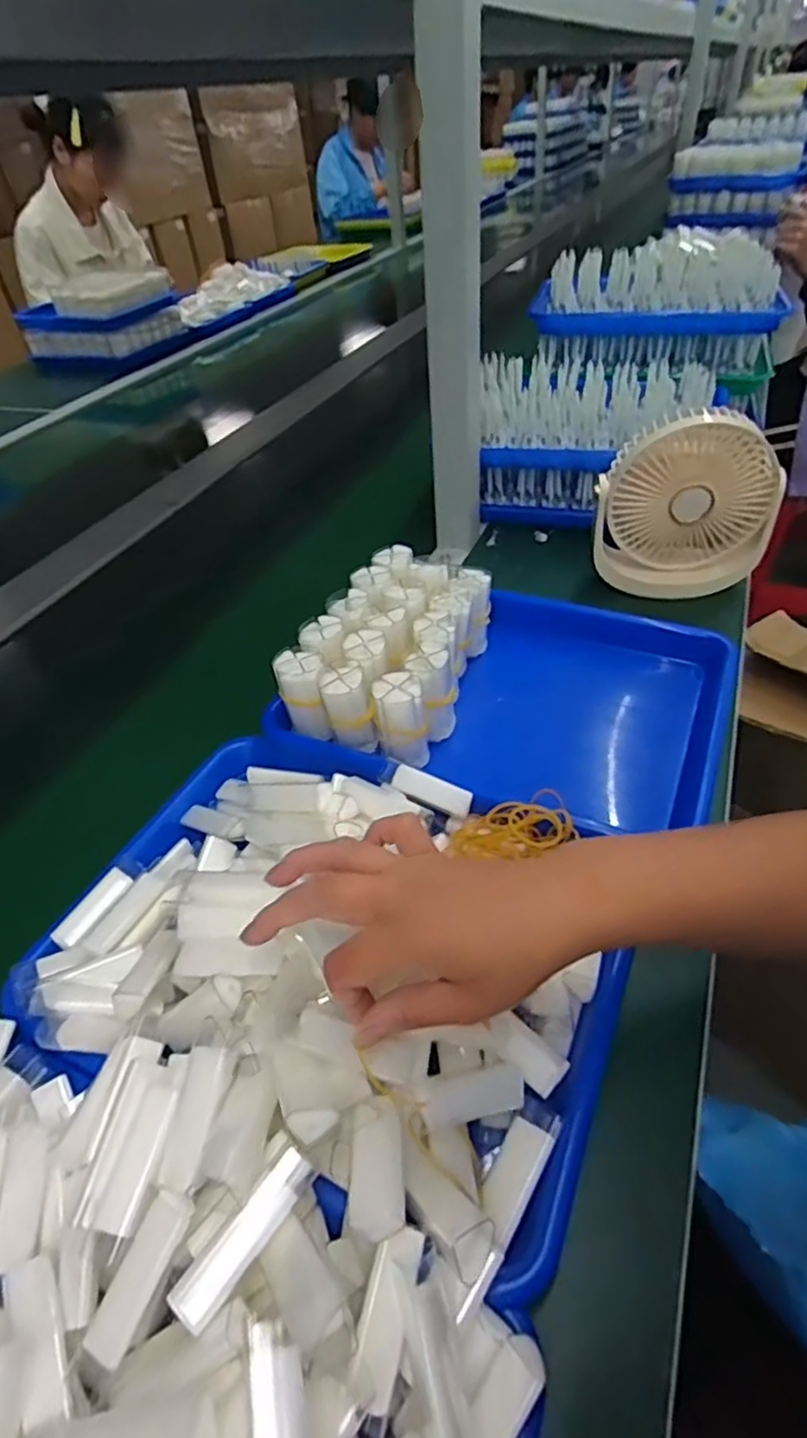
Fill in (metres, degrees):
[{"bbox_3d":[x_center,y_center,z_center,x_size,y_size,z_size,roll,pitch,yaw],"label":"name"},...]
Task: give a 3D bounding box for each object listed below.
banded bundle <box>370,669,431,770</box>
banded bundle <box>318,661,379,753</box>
[{"bbox_3d":[0.000,0.003,0.480,0.034,0.063,0.038,-7,43,-1],"label":"banded bundle"},{"bbox_3d":[-0.041,-0.007,0.495,0.034,0.062,0.036,-15,44,-8],"label":"banded bundle"}]

